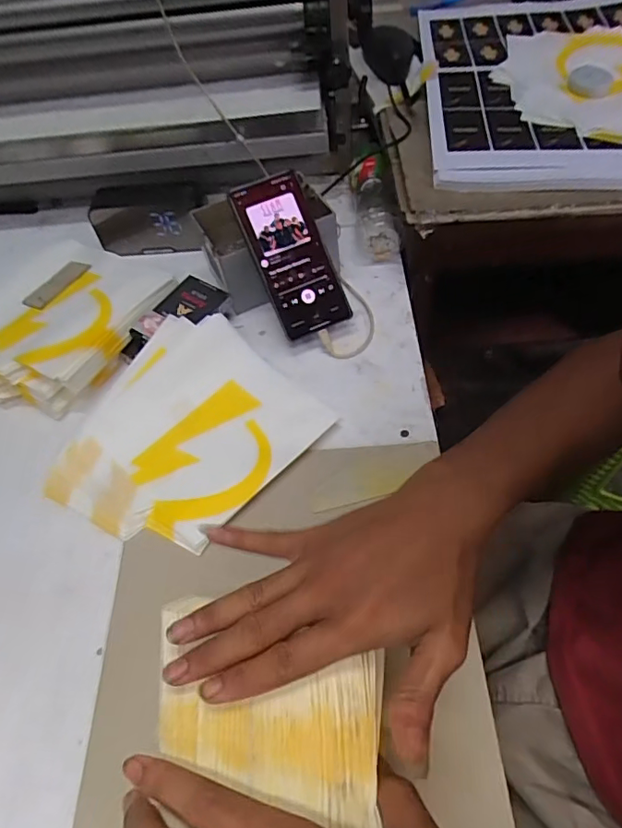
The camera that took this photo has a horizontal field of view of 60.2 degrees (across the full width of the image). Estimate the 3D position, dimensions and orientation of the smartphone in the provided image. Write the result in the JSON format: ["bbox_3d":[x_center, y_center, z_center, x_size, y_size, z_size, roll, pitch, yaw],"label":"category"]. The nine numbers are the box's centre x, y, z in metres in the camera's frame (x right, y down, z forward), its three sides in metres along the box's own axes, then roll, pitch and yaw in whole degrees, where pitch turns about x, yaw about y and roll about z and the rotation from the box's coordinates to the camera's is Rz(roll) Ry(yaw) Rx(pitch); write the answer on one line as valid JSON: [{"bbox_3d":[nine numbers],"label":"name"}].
[{"bbox_3d":[-0.020,-0.170,0.569,0.078,0.015,0.169,-24,92,-9],"label":"smartphone"}]

